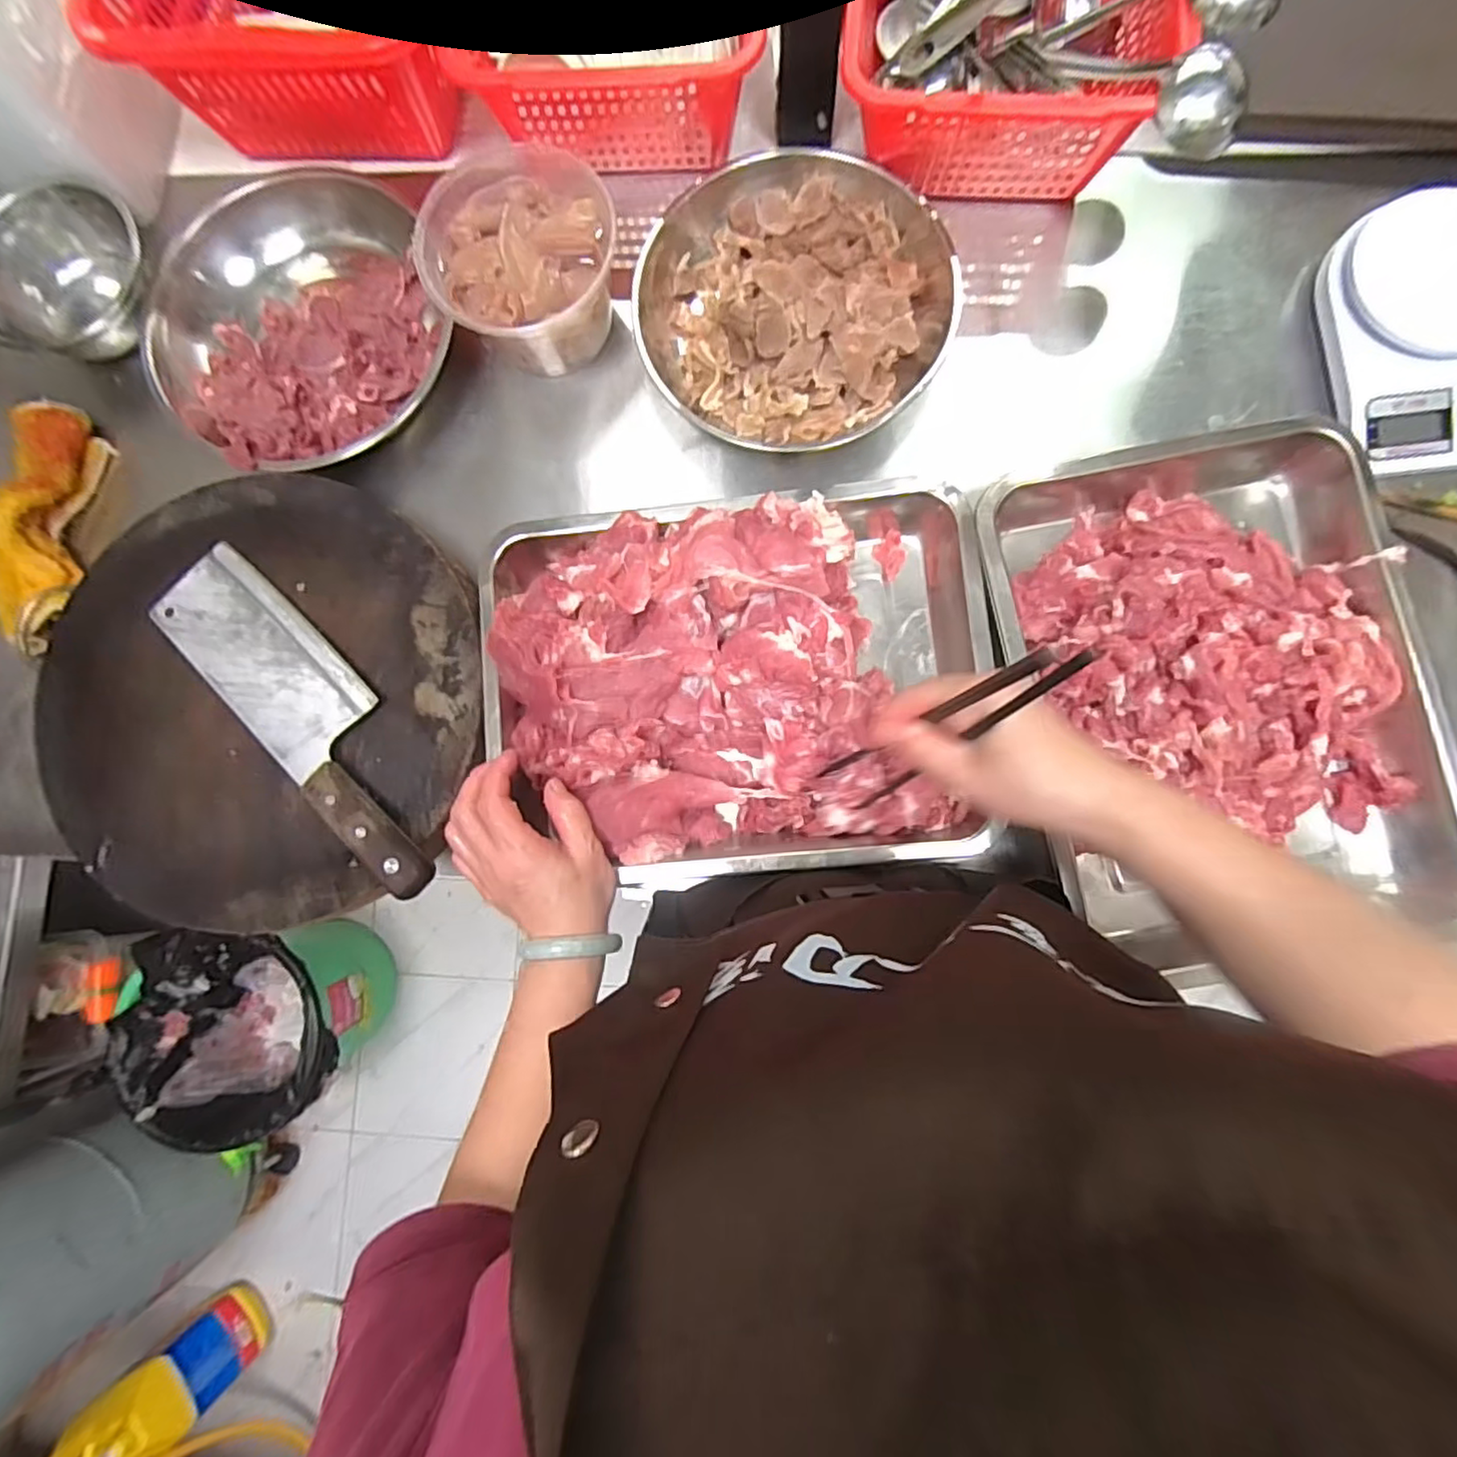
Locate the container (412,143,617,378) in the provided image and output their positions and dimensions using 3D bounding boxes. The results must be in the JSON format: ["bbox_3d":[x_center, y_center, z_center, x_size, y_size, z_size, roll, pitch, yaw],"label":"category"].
[{"bbox_3d":[-0.152,-0.349,0.497,0.135,0.091,0.128,0,84,2],"label":"container"}]

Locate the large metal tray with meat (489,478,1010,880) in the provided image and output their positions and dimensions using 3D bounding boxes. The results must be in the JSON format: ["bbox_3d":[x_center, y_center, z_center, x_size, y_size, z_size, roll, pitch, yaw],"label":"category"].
[{"bbox_3d":[0.002,-0.031,0.454,0.338,0.073,0.260,-5,83,2],"label":"large metal tray with meat"}]

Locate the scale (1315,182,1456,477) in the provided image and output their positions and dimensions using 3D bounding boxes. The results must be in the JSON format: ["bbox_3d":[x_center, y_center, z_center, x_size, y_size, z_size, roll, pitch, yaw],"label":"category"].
[{"bbox_3d":[0.510,-0.281,0.463,0.138,0.044,0.188,-7,83,2],"label":"scale"}]

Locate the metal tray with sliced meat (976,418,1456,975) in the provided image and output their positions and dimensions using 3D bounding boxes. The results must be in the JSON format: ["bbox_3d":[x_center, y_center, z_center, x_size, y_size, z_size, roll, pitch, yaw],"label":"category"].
[{"bbox_3d":[0.320,-0.029,0.441,0.260,0.062,0.340,-7,83,2],"label":"metal tray with sliced meat"}]

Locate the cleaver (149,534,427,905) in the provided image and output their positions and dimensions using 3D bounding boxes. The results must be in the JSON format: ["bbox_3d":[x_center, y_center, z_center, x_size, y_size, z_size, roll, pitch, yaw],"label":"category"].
[{"bbox_3d":[-0.296,-0.011,0.458,0.079,0.024,0.292,-45,84,-3],"label":"cleaver"}]

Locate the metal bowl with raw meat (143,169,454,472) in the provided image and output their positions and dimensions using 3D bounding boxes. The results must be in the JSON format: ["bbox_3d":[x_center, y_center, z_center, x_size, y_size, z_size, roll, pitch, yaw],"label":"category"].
[{"bbox_3d":[-0.332,-0.300,0.497,0.223,0.077,0.180,-23,83,0],"label":"metal bowl with raw meat"}]

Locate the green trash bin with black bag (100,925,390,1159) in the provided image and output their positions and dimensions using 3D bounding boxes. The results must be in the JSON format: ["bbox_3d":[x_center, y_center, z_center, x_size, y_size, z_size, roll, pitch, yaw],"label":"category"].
[{"bbox_3d":[-0.792,0.511,1.147,0.324,0.291,0.335,-6,83,2],"label":"green trash bin with black bag"}]

